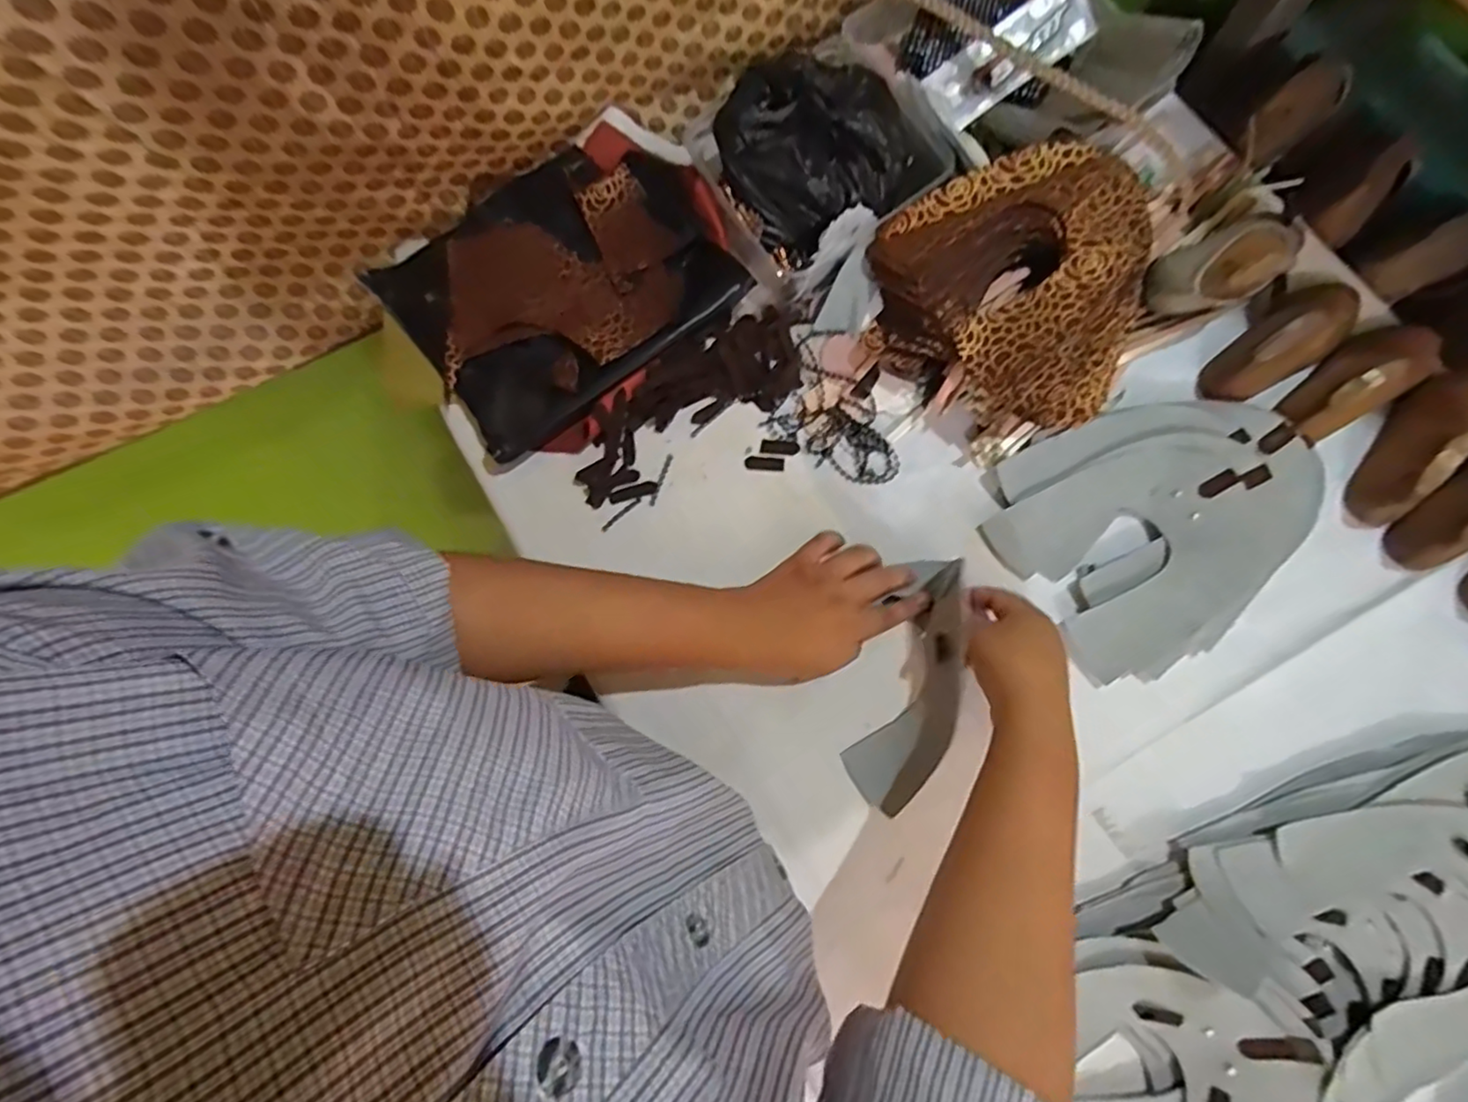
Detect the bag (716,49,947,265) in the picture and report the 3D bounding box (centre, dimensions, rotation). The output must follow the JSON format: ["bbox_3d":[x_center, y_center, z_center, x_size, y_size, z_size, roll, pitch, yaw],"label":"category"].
[{"bbox_3d":[0.073,-0.304,0.488,0.157,0.088,0.128,-29,79,-5],"label":"bag"}]

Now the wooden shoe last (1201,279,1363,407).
[{"bbox_3d":[0.423,-0.162,0.484,0.143,0.052,0.053,-35,79,-6],"label":"wooden shoe last"}]

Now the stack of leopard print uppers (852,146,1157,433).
[{"bbox_3d":[0.205,-0.197,0.485,0.196,0.088,0.180,30,80,8],"label":"stack of leopard print uppers"}]

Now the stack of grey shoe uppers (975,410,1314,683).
[{"bbox_3d":[0.322,-0.011,0.470,0.224,0.027,0.147,-28,78,-4],"label":"stack of grey shoe uppers"}]

